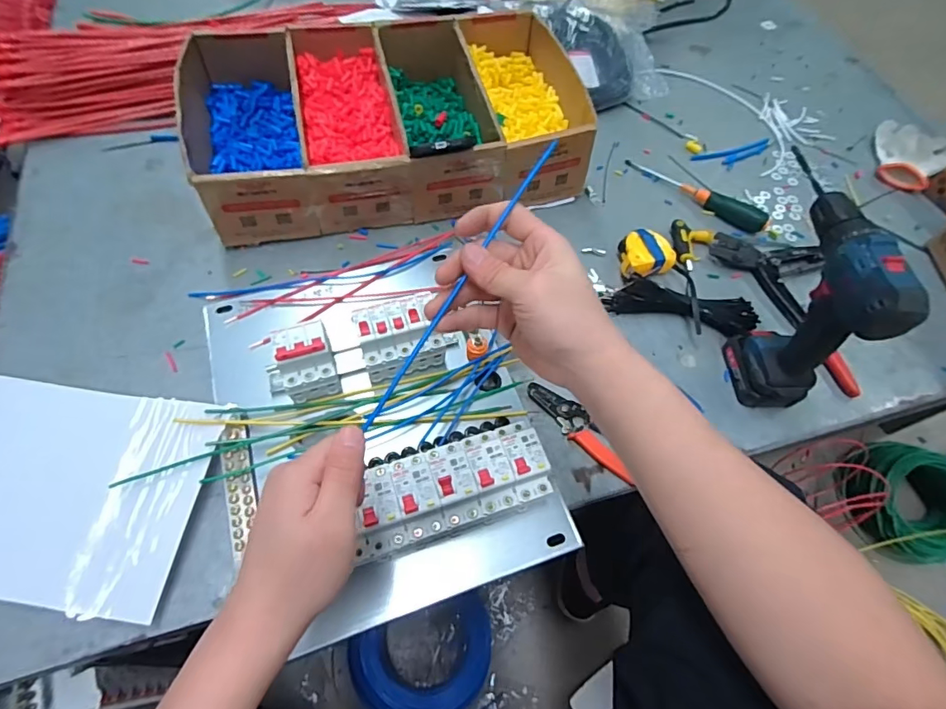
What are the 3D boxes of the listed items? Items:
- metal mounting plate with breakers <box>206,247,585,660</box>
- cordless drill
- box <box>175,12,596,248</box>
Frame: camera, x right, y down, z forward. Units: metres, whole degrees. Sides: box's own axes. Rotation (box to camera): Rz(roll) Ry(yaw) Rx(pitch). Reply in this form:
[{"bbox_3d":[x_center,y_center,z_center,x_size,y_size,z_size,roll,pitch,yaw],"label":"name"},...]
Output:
[{"bbox_3d":[-0.102,0.052,0.524,0.328,0.089,0.402,-18,64,-13],"label":"metal mounting plate with breakers"},{"bbox_3d":[0.357,-0.063,0.534,0.066,0.208,0.177,6,61,0],"label":"cordless drill"},{"bbox_3d":[-0.117,-0.340,0.715,0.525,0.112,0.303,-10,63,-9],"label":"box"}]

